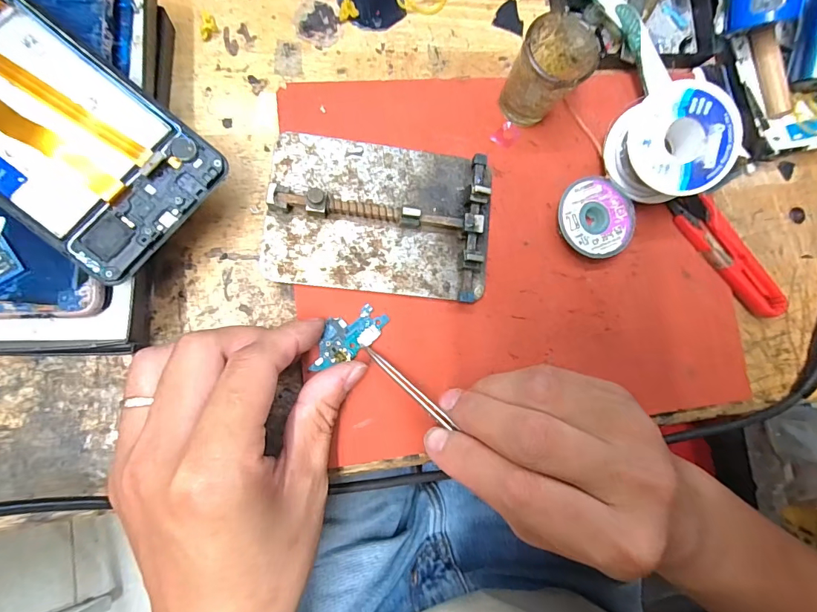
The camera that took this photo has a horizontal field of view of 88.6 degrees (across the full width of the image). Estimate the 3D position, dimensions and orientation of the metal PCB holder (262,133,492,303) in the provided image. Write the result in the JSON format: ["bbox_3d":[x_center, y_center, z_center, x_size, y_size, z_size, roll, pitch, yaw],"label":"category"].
[{"bbox_3d":[-0.013,-0.048,0.217,0.113,0.019,0.078,7,84,-7],"label":"metal PCB holder"}]

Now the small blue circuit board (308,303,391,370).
[{"bbox_3d":[-0.033,0.016,0.216,0.045,0.005,0.021,-37,91,-13],"label":"small blue circuit board"}]

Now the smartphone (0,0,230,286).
[{"bbox_3d":[-0.156,-0.080,0.170,0.146,0.013,0.071,38,81,-3],"label":"smartphone"}]

